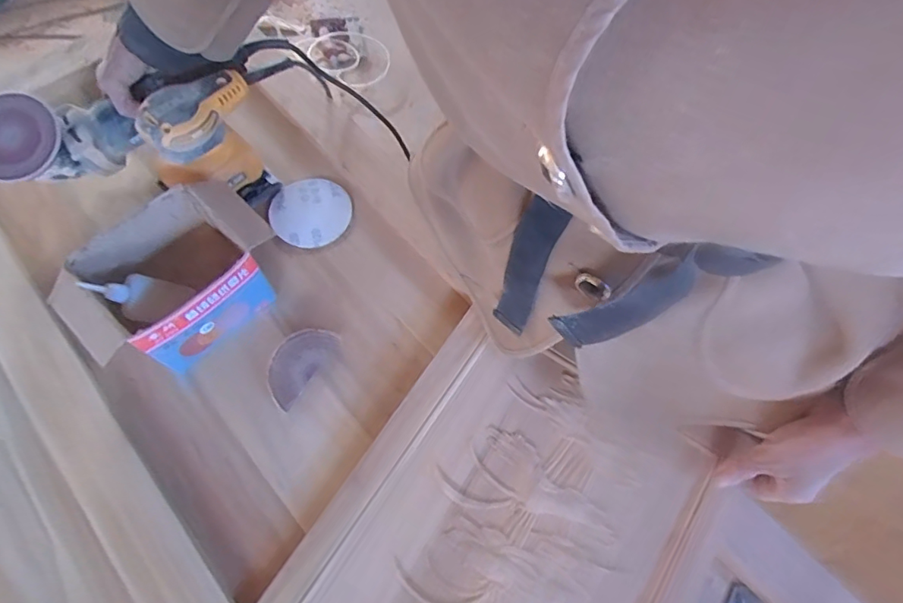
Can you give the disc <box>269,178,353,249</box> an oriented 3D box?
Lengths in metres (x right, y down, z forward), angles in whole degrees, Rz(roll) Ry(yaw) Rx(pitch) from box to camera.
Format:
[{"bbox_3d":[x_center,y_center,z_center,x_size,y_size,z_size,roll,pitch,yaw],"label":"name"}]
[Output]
[{"bbox_3d":[-0.170,-0.108,0.608,0.092,0.005,0.090,1,70,-3],"label":"disc"}]

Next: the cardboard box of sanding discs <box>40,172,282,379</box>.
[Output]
[{"bbox_3d":[-0.264,-0.024,0.511,0.114,0.101,0.171,40,72,16],"label":"cardboard box of sanding discs"}]

